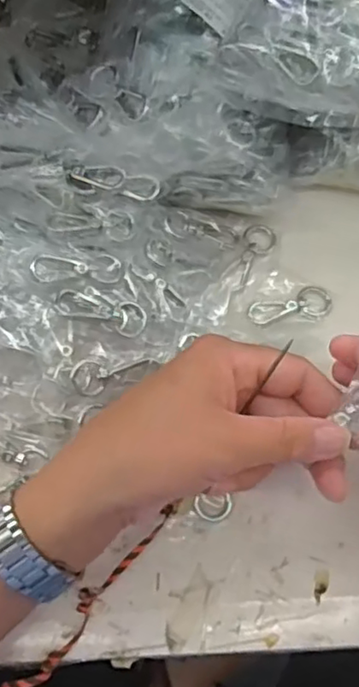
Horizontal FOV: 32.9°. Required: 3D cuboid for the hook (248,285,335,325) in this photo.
[{"bbox_3d":[0.075,-0.026,0.412,0.057,0.007,0.024,-7,71,-1],"label":"hook"}]

